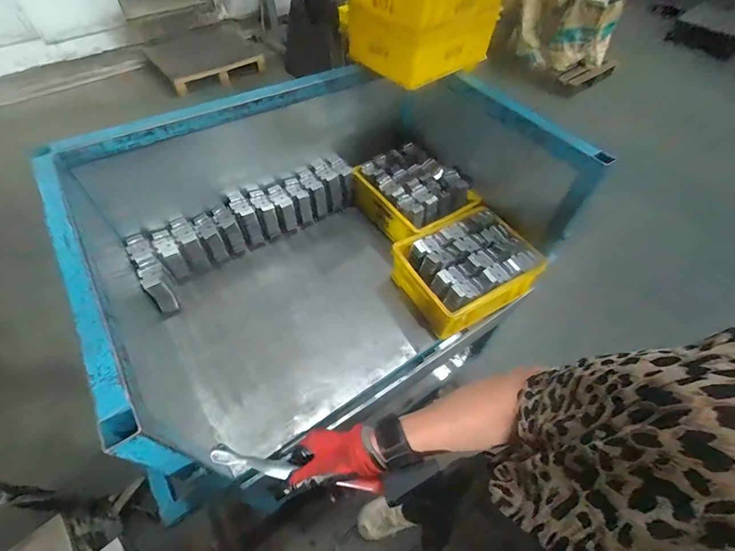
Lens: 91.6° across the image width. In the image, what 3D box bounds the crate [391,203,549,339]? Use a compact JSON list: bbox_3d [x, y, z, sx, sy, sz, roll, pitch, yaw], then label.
[{"bbox_3d":[0.271,-0.020,0.999,0.350,0.146,0.255,-26,56,-22],"label":"crate"}]

